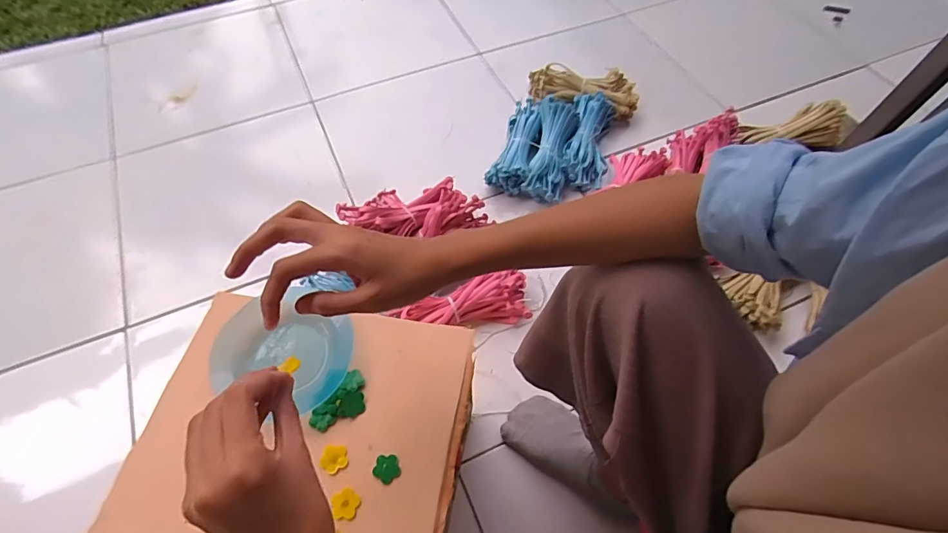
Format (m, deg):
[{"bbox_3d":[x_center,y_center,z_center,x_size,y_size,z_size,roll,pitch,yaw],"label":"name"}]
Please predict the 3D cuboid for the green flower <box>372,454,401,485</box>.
[{"bbox_3d":[-0.075,0.174,0.406,0.023,0.004,0.022,0,60,0],"label":"green flower"}]

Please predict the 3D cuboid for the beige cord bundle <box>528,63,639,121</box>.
[{"bbox_3d":[0.221,-0.359,0.961,0.221,0.063,0.078,10,60,5],"label":"beige cord bundle"}]

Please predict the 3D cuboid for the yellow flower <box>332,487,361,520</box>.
[{"bbox_3d":[-0.107,0.200,0.395,0.022,0.004,0.023,0,60,0],"label":"yellow flower"}]

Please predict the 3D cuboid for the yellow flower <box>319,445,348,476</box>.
[{"bbox_3d":[-0.124,0.171,0.414,0.023,0.004,0.023,0,60,0],"label":"yellow flower"}]

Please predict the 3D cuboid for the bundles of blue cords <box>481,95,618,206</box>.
[{"bbox_3d":[0.156,-0.240,0.883,0.198,0.066,0.259,17,61,9],"label":"bundles of blue cords"}]

